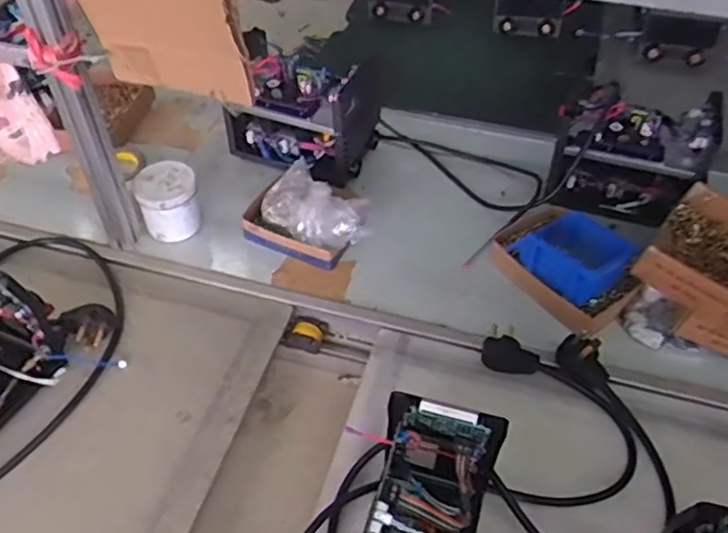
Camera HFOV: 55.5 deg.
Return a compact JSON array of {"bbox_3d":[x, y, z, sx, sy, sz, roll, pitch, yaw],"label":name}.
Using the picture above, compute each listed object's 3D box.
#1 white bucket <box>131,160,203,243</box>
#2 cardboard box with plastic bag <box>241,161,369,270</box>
[{"bbox_3d":[-0.313,-0.100,1.118,0.092,0.102,0.095,1,48,-1],"label":"white bucket"},{"bbox_3d":[-0.083,-0.078,1.117,0.202,0.102,0.131,28,53,22],"label":"cardboard box with plastic bag"}]

